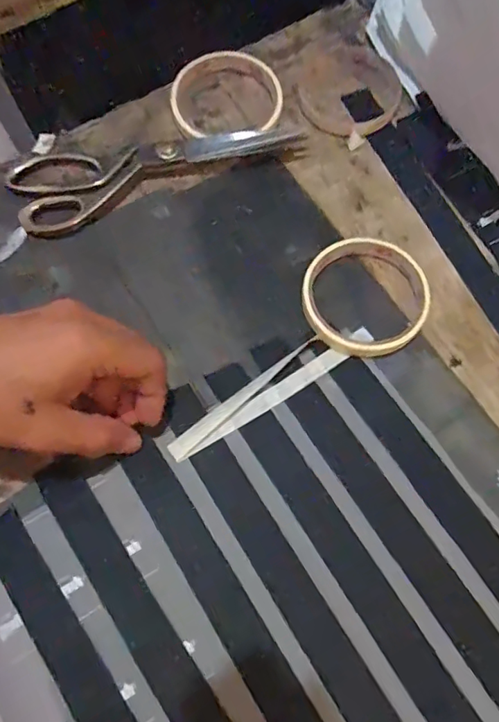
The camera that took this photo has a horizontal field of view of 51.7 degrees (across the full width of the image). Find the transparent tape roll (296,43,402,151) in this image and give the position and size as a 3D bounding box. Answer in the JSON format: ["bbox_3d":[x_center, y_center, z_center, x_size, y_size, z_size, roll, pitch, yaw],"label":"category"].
[{"bbox_3d":[0.083,-0.226,0.427,0.085,0.014,0.093,0,69,0],"label":"transparent tape roll"}]

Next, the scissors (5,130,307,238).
[{"bbox_3d":[-0.075,-0.160,0.399,0.217,0.013,0.068,-23,71,-9],"label":"scissors"}]

